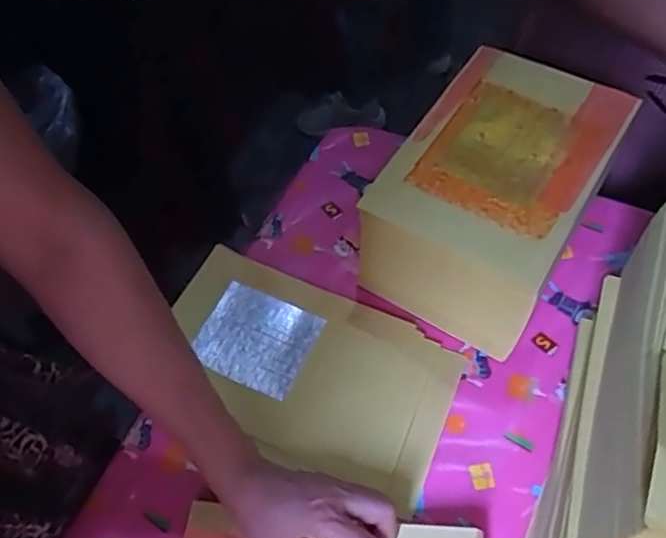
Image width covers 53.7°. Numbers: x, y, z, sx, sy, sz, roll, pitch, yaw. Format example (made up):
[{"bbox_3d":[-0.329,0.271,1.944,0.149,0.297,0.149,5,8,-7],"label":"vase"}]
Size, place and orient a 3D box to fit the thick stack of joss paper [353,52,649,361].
[{"bbox_3d":[0.147,-0.064,0.621,0.159,0.144,0.224,27,63,18],"label":"thick stack of joss paper"}]

